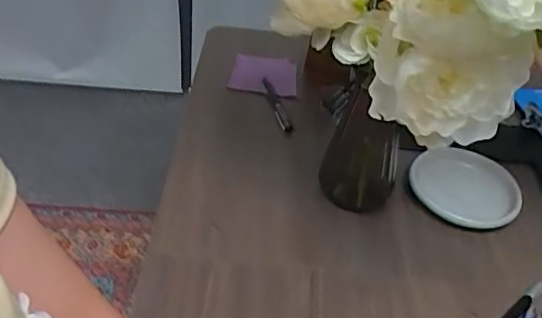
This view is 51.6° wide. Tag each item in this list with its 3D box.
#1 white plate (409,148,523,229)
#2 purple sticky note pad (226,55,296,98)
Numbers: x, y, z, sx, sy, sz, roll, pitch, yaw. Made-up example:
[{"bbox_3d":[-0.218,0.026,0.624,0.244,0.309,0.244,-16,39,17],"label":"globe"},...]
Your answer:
[{"bbox_3d":[0.276,0.037,0.799,0.147,0.030,0.143,4,40,-3],"label":"white plate"},{"bbox_3d":[-0.012,-0.143,0.964,0.111,0.012,0.099,8,48,-4],"label":"purple sticky note pad"}]

